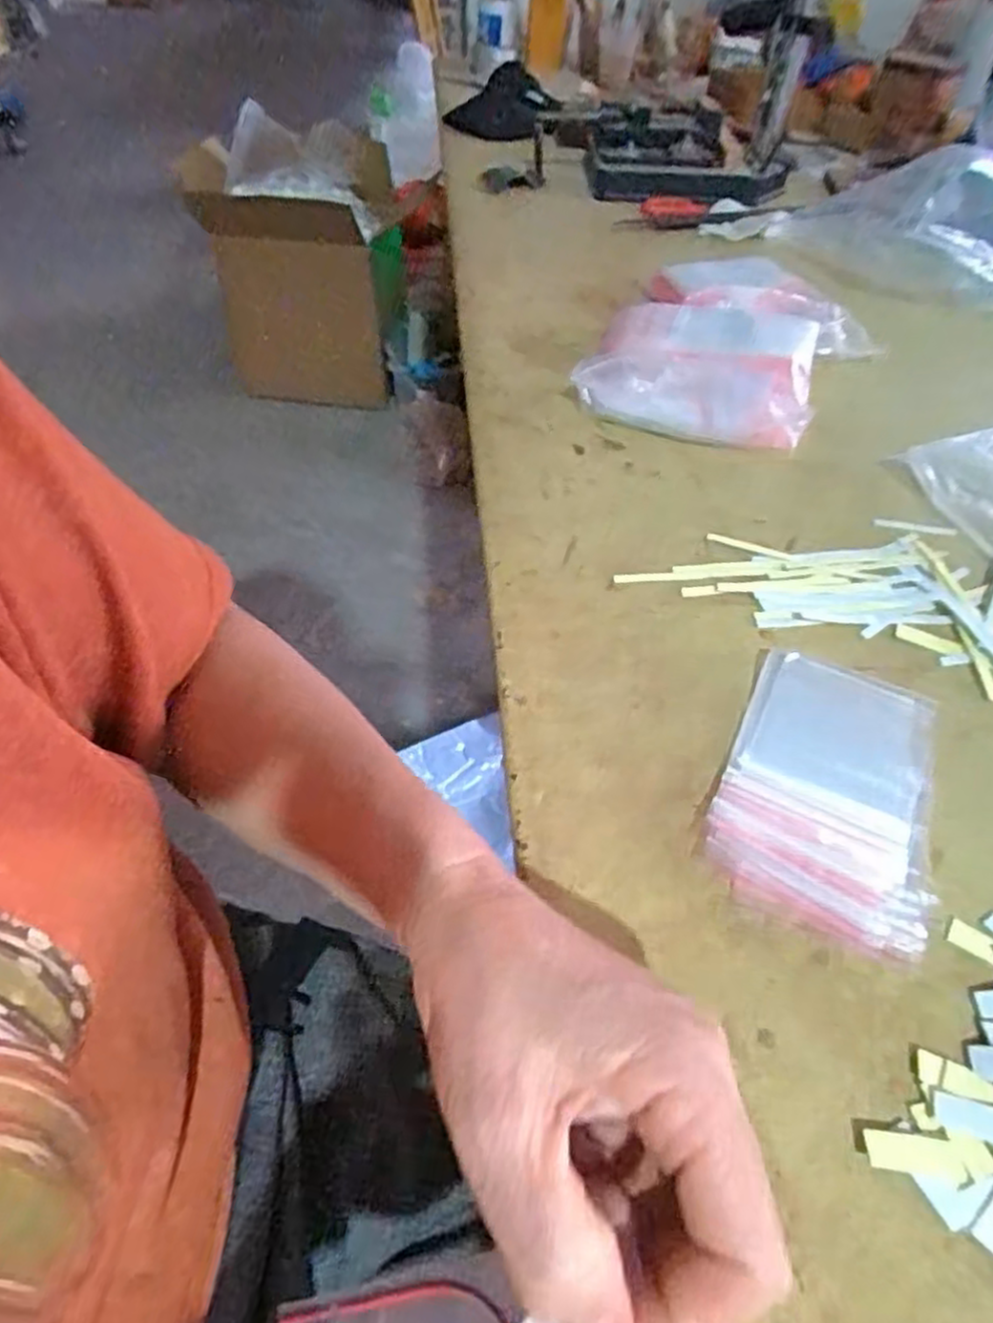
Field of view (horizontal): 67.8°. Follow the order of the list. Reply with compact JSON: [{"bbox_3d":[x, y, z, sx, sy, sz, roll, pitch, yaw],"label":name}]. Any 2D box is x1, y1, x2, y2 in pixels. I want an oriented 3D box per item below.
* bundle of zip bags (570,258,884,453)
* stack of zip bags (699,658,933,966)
[{"bbox_3d":[0.182,-0.245,0.573,0.188,0.041,0.227,15,49,14],"label":"bundle of zip bags"},{"bbox_3d":[0.145,0.053,0.321,0.085,0.007,0.137,21,51,18],"label":"stack of zip bags"}]

